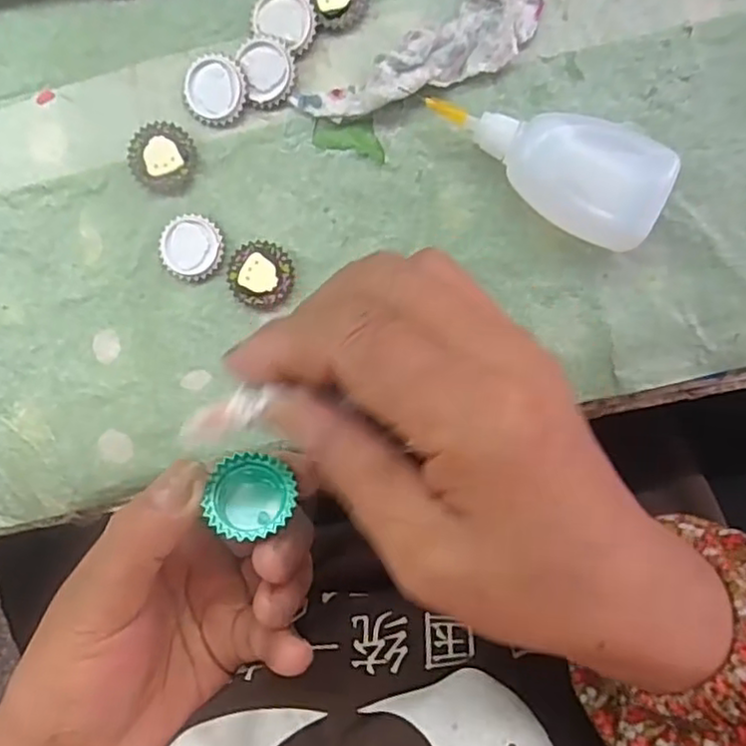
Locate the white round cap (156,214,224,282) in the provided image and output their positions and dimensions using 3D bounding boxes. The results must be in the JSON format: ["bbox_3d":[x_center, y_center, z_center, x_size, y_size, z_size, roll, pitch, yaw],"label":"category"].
[{"bbox_3d":[-0.079,-0.054,0.291,0.027,0.006,0.028,0,94,2],"label":"white round cap"}]

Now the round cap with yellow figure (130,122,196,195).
[{"bbox_3d":[-0.091,-0.093,0.289,0.029,0.006,0.028,0,94,2],"label":"round cap with yellow figure"}]

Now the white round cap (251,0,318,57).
[{"bbox_3d":[-0.037,-0.150,0.283,0.027,0.009,0.024,28,94,0],"label":"white round cap"}]

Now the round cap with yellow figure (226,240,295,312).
[{"bbox_3d":[-0.048,-0.042,0.291,0.028,0.007,0.028,0,94,2],"label":"round cap with yellow figure"}]

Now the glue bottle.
[{"bbox_3d":[0.069,-0.084,0.274,0.094,0.028,0.042,22,94,0],"label":"glue bottle"}]

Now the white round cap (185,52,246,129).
[{"bbox_3d":[-0.067,-0.120,0.285,0.027,0.008,0.026,0,94,2],"label":"white round cap"}]

